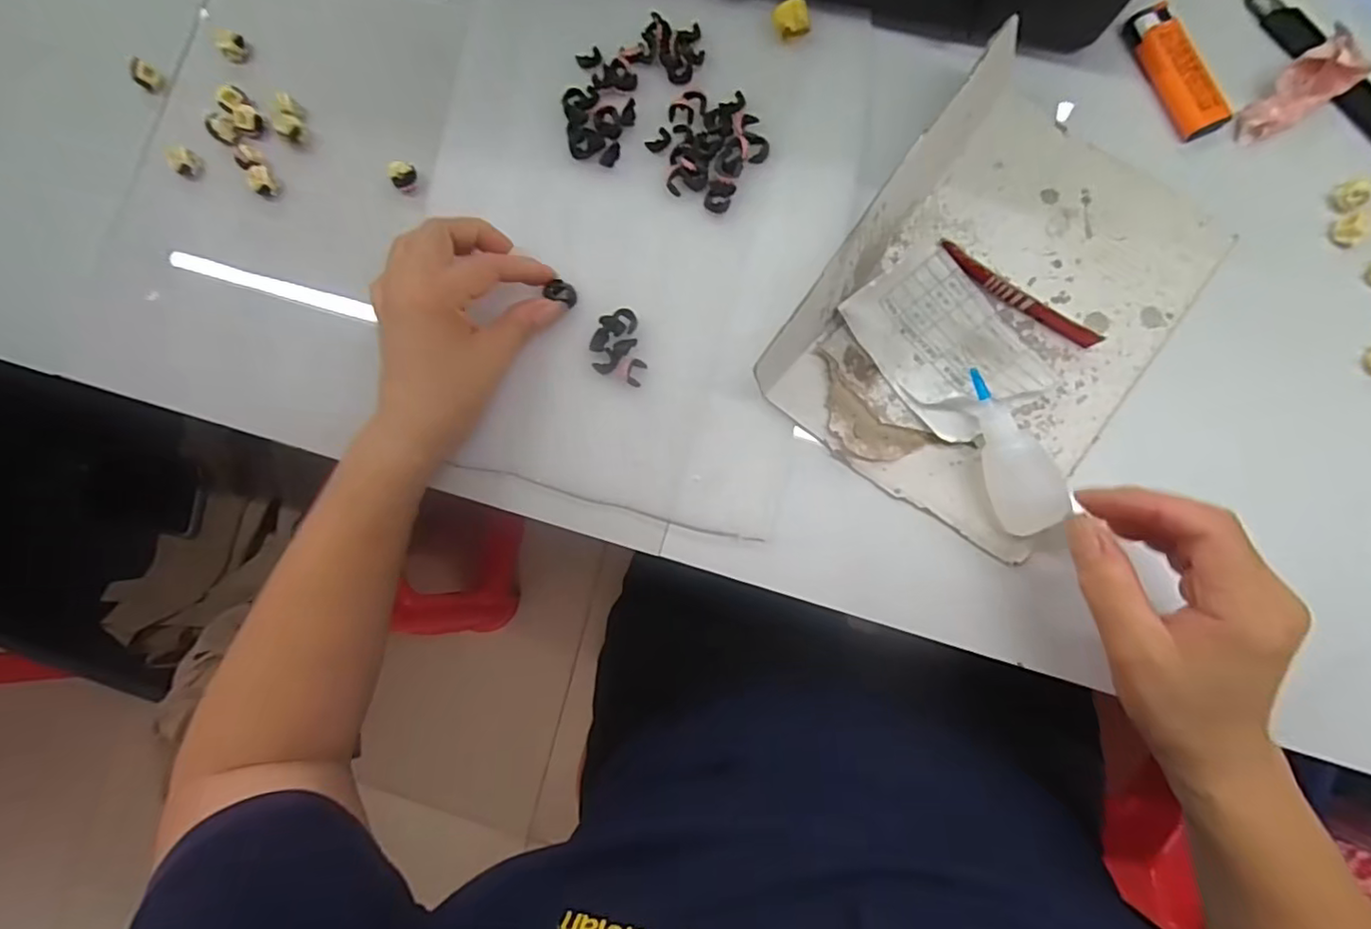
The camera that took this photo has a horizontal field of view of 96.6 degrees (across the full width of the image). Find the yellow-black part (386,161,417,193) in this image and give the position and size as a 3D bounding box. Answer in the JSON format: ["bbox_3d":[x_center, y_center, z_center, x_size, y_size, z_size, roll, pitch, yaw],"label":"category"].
[{"bbox_3d":[-0.174,-0.179,0.377,0.015,0.011,0.017,44,89,8],"label":"yellow-black part"}]

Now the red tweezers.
[{"bbox_3d":[0.185,-0.095,0.342,0.098,0.012,0.009,34,87,8],"label":"red tweezers"}]

